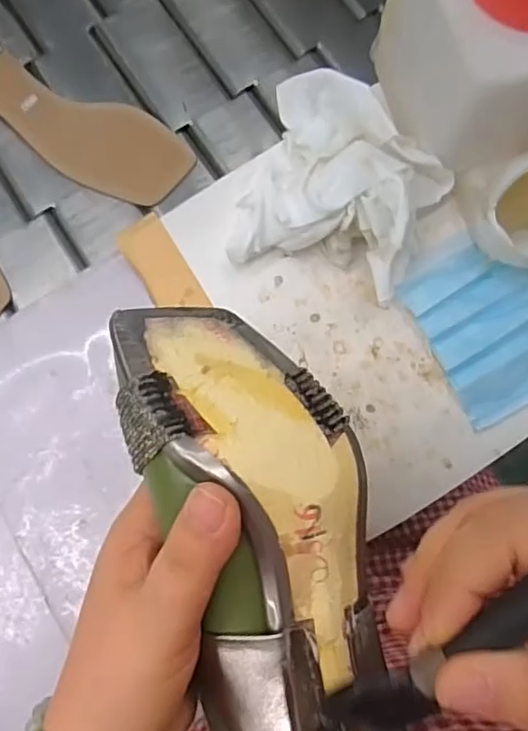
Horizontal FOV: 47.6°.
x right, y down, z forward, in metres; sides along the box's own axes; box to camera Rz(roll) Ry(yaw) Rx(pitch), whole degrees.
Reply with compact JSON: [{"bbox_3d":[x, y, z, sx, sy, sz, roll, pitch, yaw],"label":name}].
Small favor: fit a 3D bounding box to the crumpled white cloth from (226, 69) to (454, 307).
[{"bbox_3d":[0.050,-0.116,0.385,0.119,0.046,0.128,20,79,5],"label":"crumpled white cloth"}]

